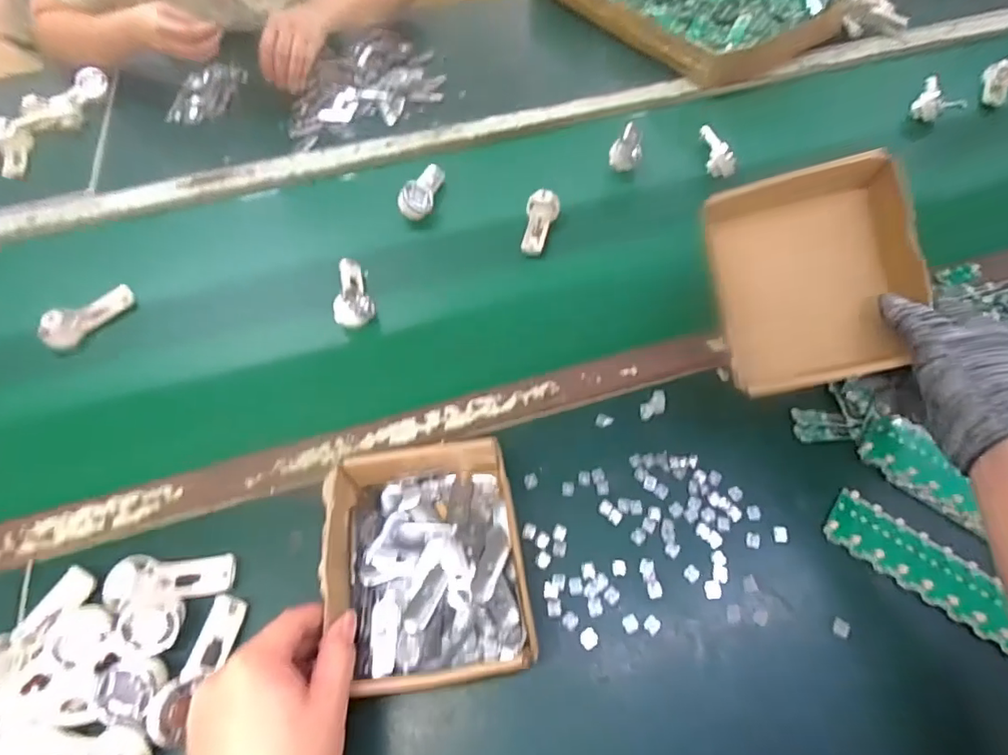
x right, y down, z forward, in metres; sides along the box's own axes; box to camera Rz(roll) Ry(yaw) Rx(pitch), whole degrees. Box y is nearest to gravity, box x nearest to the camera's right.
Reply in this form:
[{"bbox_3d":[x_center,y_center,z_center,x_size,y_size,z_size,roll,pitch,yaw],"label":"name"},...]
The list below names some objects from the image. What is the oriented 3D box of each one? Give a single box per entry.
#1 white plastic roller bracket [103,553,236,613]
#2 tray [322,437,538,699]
[{"bbox_3d":[-0.264,0.162,0.433,0.091,0.026,0.037,-3,58,-1],"label":"white plastic roller bracket"},{"bbox_3d":[-0.059,0.138,0.421,0.142,0.046,0.172,-7,58,-4],"label":"tray"}]

